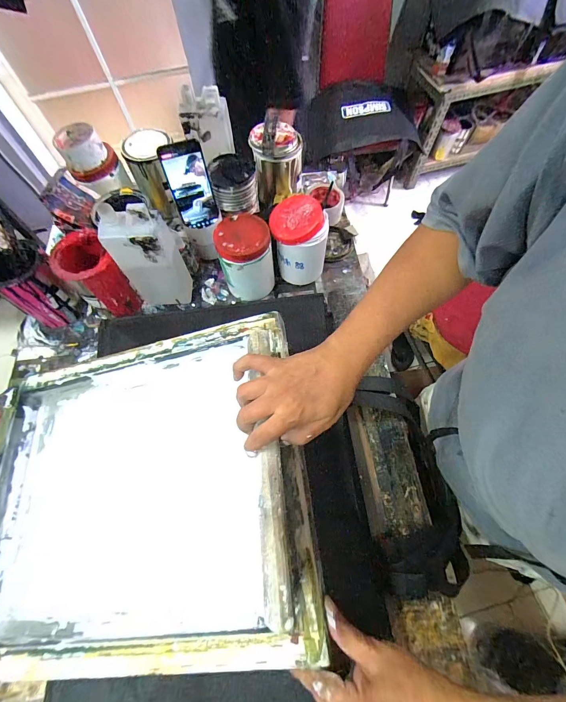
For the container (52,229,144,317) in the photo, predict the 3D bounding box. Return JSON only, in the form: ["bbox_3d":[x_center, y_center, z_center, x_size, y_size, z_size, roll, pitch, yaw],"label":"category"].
[{"bbox_3d":[-0.358,-0.140,0.601,0.092,0.150,0.115,-34,69,-12],"label":"container"}]

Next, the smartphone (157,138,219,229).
[{"bbox_3d":[-0.176,-0.313,0.586,0.077,0.151,0.012,-16,53,-6],"label":"smartphone"}]

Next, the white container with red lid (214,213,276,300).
[{"bbox_3d":[-0.069,-0.176,0.604,0.103,0.146,0.098,-10,66,-3],"label":"white container with red lid"}]

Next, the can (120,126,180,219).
[{"bbox_3d":[-0.287,-0.406,0.709,0.096,0.155,0.097,16,67,9],"label":"can"}]

